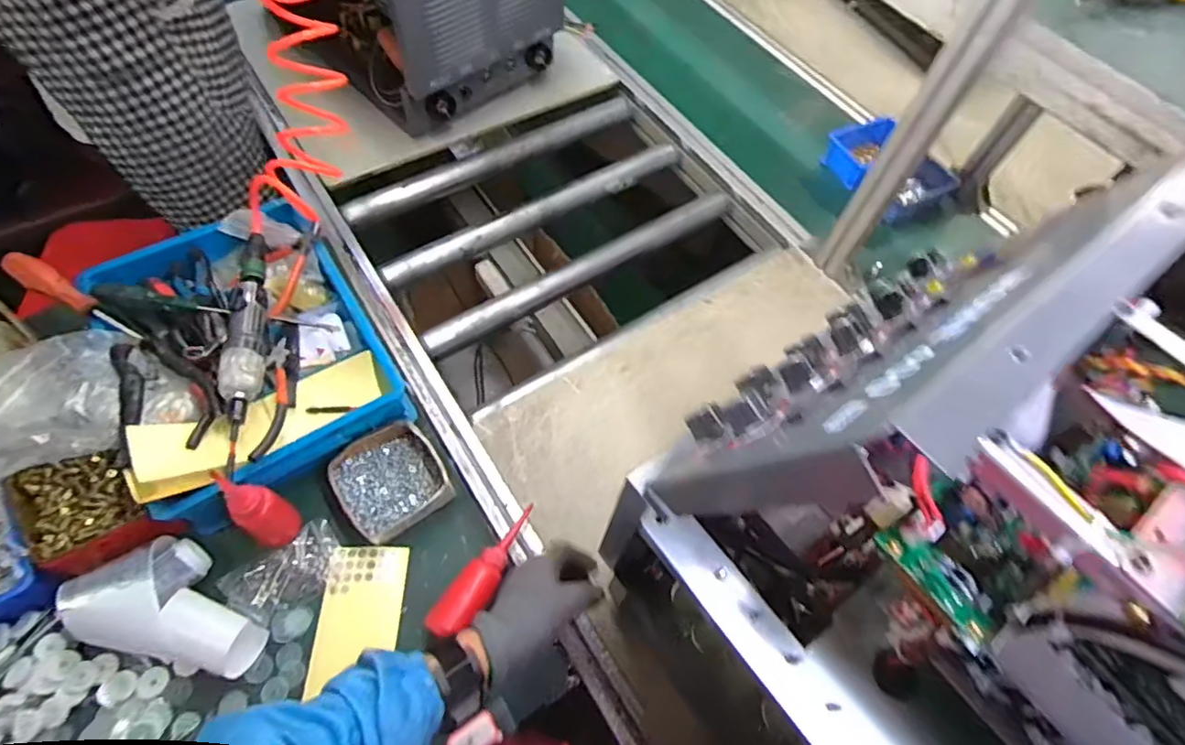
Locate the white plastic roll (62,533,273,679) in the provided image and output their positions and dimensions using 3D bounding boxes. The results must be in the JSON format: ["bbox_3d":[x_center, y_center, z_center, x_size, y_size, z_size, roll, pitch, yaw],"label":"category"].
[{"bbox_3d":[-0.415,0.232,0.575,0.169,0.061,0.108,16,61,5],"label":"white plastic roll"}]

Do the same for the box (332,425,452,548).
[{"bbox_3d":[-0.237,0.124,0.673,0.117,0.033,0.118,-30,67,-19],"label":"box"}]

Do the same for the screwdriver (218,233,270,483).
[{"bbox_3d":[-0.402,-0.039,0.665,0.035,0.052,0.316,-12,62,-10],"label":"screwdriver"}]

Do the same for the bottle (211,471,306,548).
[{"bbox_3d":[-0.353,0.148,0.607,0.053,0.119,0.048,25,62,10],"label":"bottle"}]

